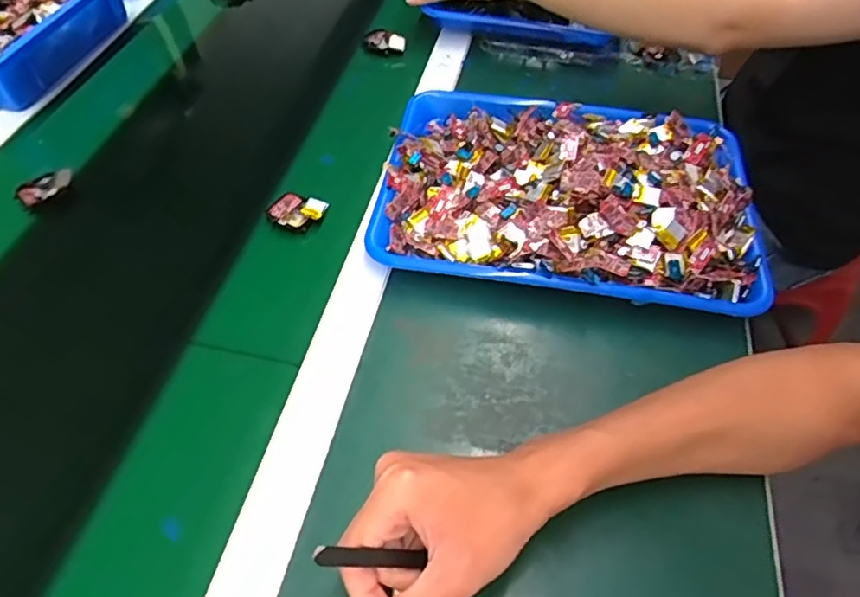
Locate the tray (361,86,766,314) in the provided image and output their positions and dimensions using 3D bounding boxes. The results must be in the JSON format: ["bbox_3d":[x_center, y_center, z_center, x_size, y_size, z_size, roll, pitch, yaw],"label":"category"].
[{"bbox_3d":[0.124,-0.109,0.538,0.329,0.062,0.245,8,51,8],"label":"tray"}]

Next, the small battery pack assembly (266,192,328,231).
[{"bbox_3d":[-0.124,-0.081,0.553,0.050,0.012,0.037,19,53,16],"label":"small battery pack assembly"}]

